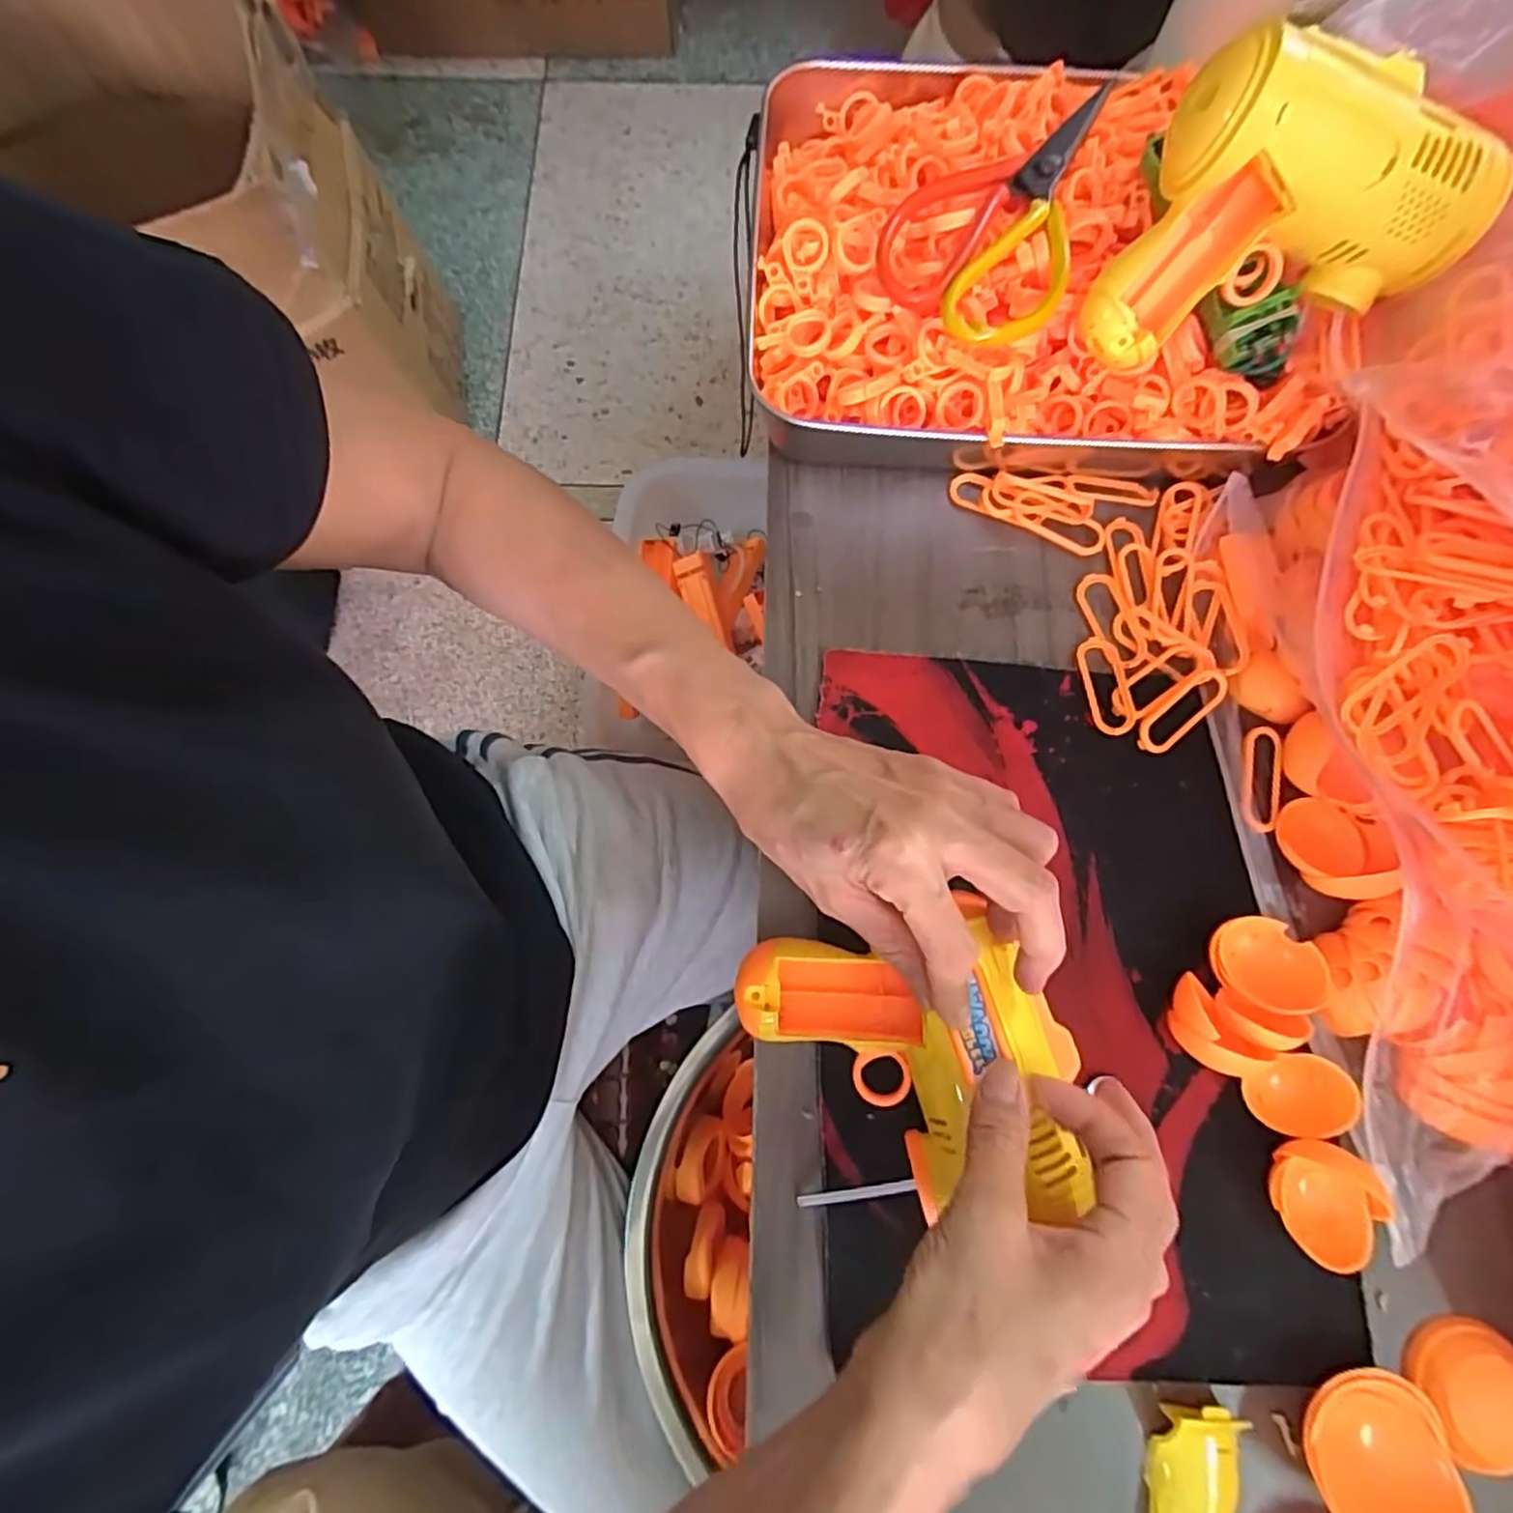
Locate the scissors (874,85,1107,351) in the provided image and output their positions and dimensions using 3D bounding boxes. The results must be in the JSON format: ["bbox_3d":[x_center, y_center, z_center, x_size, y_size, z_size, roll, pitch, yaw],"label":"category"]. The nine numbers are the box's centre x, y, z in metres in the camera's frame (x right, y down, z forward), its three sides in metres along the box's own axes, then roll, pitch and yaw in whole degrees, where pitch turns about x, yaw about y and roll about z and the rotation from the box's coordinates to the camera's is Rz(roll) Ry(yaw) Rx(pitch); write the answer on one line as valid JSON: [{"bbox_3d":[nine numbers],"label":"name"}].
[{"bbox_3d":[0.119,-0.269,0.356,0.086,0.022,0.158,24,77,6],"label":"scissors"}]

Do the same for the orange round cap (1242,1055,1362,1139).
[{"bbox_3d":[0.241,0.150,0.318,0.041,0.011,0.033,-15,71,21],"label":"orange round cap"}]

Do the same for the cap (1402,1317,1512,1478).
[{"bbox_3d":[0.302,0.267,0.296,0.043,0.011,0.051,-25,77,-6],"label":"cap"}]

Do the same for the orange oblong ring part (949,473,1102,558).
[{"bbox_3d":[0.150,-0.135,0.398,0.088,0.008,0.018,24,77,6],"label":"orange oblong ring part"}]

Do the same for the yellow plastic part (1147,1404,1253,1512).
[{"bbox_3d":[0.178,0.301,0.286,0.034,0.015,0.074,11,76,3],"label":"yellow plastic part"}]

